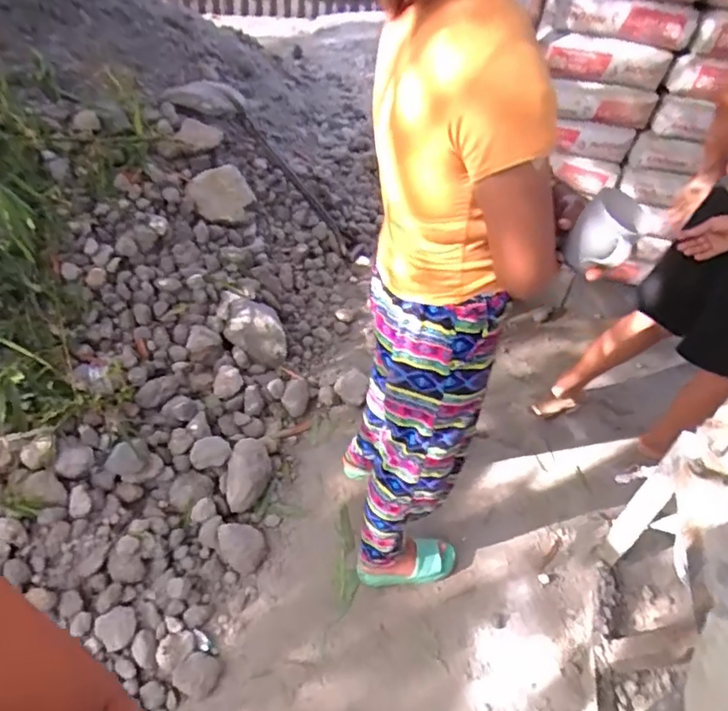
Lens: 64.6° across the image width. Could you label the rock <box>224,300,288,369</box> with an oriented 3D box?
[{"bbox_3d":[-0.355,-0.073,1.898,0.190,0.137,0.201,-3,44,-12],"label":"rock"}]

